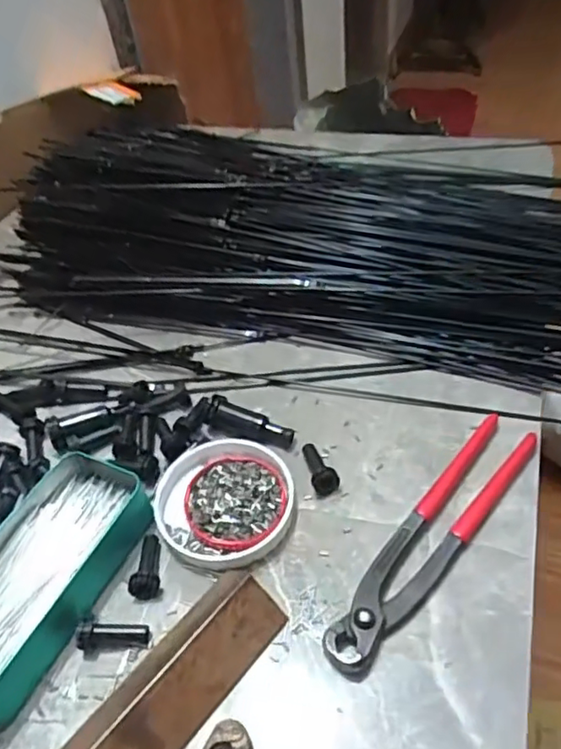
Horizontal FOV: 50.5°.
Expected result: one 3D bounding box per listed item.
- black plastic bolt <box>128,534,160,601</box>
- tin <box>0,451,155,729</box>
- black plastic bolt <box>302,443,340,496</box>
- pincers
[{"bbox_3d":[-0.083,0.116,0.365,0.018,0.017,0.039,-9,46,-3],"label":"black plastic bolt"},{"bbox_3d":[-0.143,0.115,0.355,0.070,0.030,0.158,18,50,22],"label":"tin"},{"bbox_3d":[0.026,0.060,0.401,0.017,0.020,0.040,-14,46,-8],"label":"black plastic bolt"},{"bbox_3d":[0.098,0.094,0.365,0.037,0.016,0.200,28,55,29],"label":"pincers"}]

